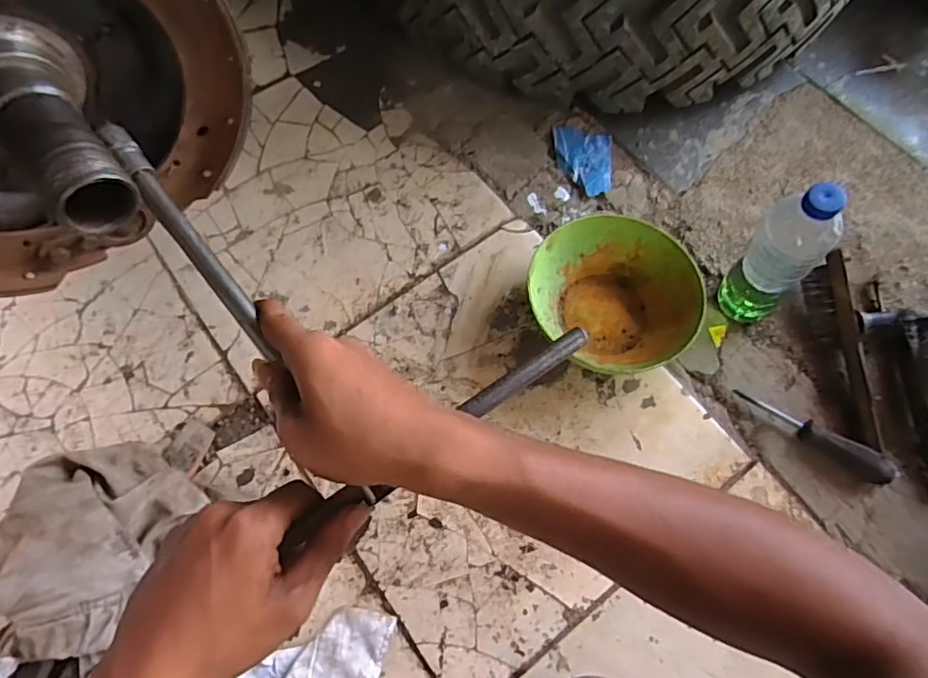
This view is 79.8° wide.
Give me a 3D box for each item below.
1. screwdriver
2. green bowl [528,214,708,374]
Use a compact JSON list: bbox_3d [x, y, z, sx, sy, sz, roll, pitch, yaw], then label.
[{"bbox_3d":[0.381,0.102,0.608,0.163,0.021,0.027,34,72,27],"label":"screwdriver"},{"bbox_3d":[0.176,-0.048,0.654,0.176,0.065,0.196,-41,74,-14],"label":"green bowl"}]

